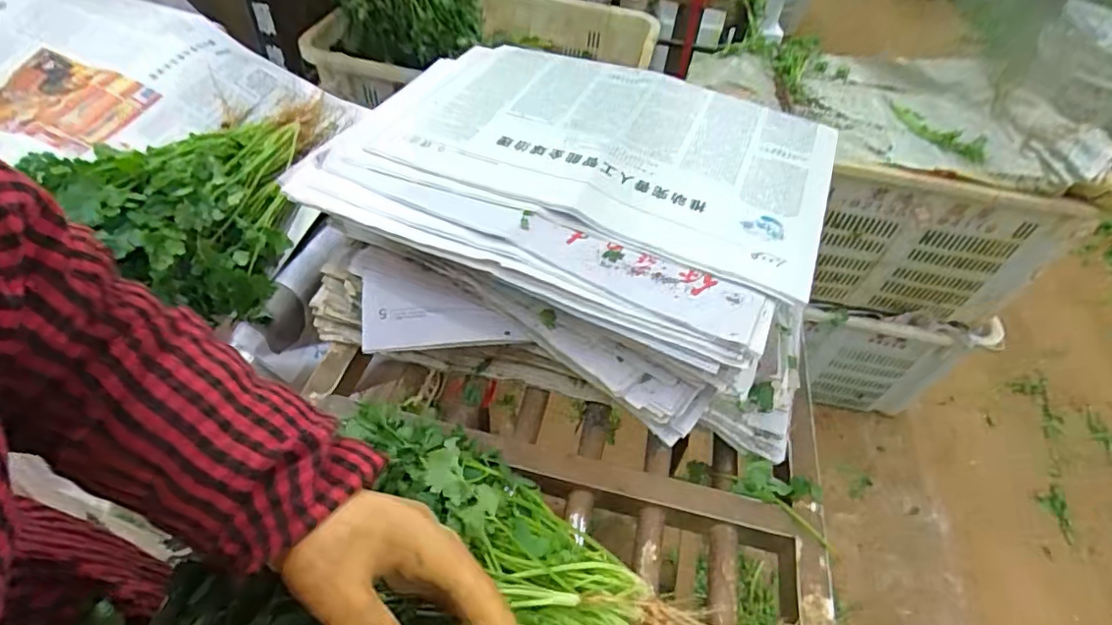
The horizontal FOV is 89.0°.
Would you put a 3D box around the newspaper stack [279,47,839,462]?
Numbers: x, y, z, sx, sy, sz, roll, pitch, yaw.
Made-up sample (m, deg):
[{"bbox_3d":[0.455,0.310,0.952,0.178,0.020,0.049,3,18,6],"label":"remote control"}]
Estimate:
[{"bbox_3d":[0.023,-0.089,0.543,0.443,0.147,0.353,17,48,8],"label":"newspaper stack"}]

